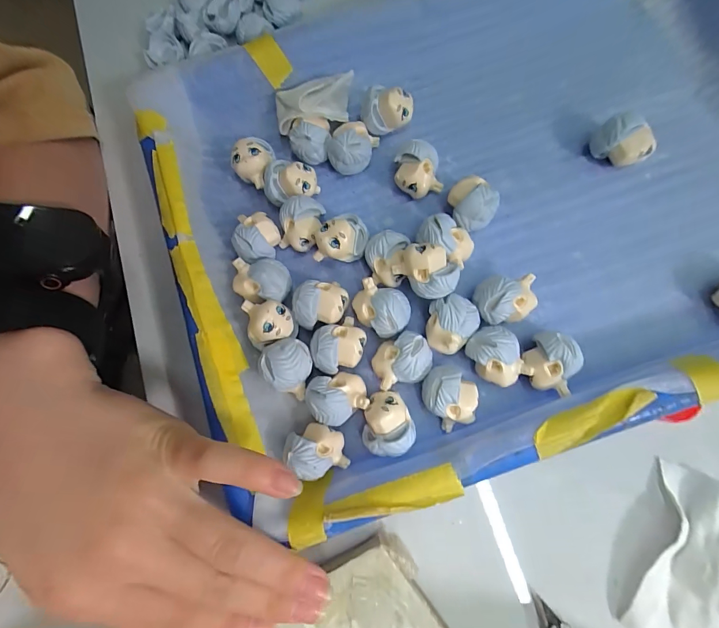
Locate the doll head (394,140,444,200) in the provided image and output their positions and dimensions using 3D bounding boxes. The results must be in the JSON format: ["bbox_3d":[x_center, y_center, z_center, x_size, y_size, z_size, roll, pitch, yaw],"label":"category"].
[{"bbox_3d":[0.030,-0.075,0.196,0.023,0.024,0.022,-1,77,5],"label":"doll head"}]

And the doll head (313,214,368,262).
[{"bbox_3d":[-0.009,-0.039,0.191,0.027,0.024,0.020,-2,77,5],"label":"doll head"}]

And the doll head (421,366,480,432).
[{"bbox_3d":[0.042,0.038,0.172,0.022,0.018,0.027,-41,77,-4],"label":"doll head"}]

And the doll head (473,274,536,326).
[{"bbox_3d":[0.070,-0.006,0.179,0.028,0.019,0.021,-6,77,4],"label":"doll head"}]

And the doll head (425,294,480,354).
[{"bbox_3d":[0.043,0.004,0.178,0.023,0.016,0.026,37,83,12],"label":"doll head"}]

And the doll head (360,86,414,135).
[{"bbox_3d":[0.014,-0.113,0.204,0.028,0.021,0.017,-17,77,2],"label":"doll head"}]

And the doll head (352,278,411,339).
[{"bbox_3d":[0.011,-0.002,0.183,0.028,0.019,0.022,34,83,11],"label":"doll head"}]

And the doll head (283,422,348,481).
[{"bbox_3d":[-0.020,0.062,0.170,0.024,0.020,0.023,-1,77,5],"label":"doll head"}]

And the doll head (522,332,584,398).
[{"bbox_3d":[0.087,0.022,0.171,0.022,0.019,0.024,15,79,8],"label":"doll head"}]

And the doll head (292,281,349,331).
[{"bbox_3d":[-0.019,-0.005,0.186,0.027,0.020,0.021,-20,76,1],"label":"doll head"}]

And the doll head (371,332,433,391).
[{"bbox_3d":[0.020,0.022,0.176,0.028,0.018,0.021,-21,76,1],"label":"doll head"}]

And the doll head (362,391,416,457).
[{"bbox_3d":[0.013,0.050,0.172,0.022,0.017,0.027,4,78,6],"label":"doll head"}]

